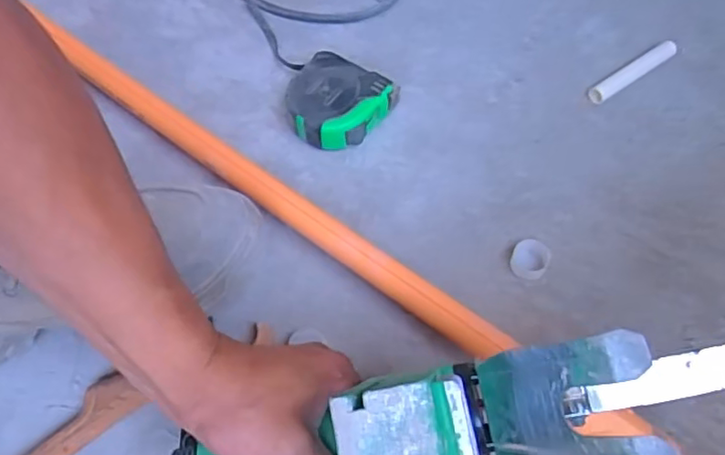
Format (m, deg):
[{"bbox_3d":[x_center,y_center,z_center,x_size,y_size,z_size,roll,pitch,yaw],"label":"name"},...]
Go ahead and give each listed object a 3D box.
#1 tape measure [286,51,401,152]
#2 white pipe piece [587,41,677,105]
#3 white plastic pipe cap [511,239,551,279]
[{"bbox_3d":[-0.024,-0.109,0.543,0.089,0.039,0.079,26,67,15],"label":"tape measure"},{"bbox_3d":[0.246,-0.142,0.559,0.099,0.013,0.017,-33,66,-13],"label":"white pipe piece"},{"bbox_3d":[0.129,0.025,0.471,0.027,0.012,0.028,-1,63,2],"label":"white plastic pipe cap"}]

